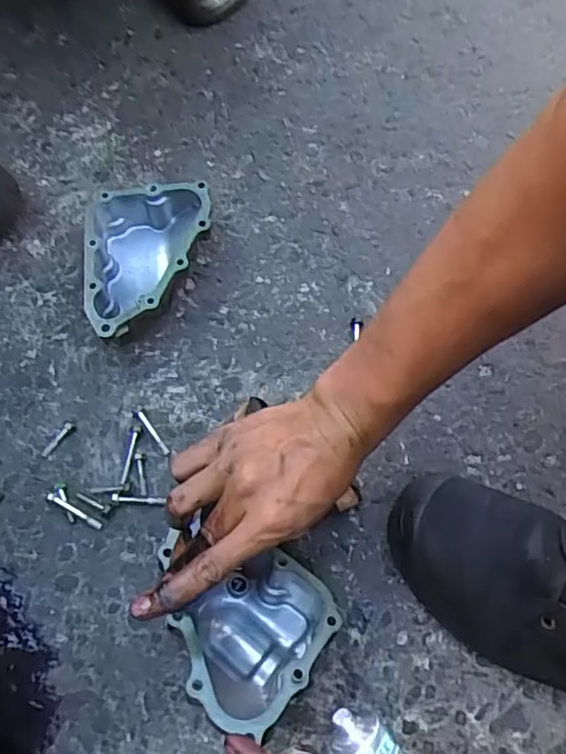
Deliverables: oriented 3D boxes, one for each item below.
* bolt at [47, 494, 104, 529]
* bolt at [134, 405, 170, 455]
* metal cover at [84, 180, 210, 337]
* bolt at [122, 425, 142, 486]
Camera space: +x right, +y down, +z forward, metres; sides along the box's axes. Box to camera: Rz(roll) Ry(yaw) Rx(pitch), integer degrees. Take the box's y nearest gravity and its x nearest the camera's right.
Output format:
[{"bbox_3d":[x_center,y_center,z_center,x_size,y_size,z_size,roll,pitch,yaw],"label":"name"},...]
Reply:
[{"bbox_3d":[-0.172,0.111,0.498,0.051,0.007,0.006,32,73,-1],"label":"bolt"},{"bbox_3d":[-0.116,0.045,0.525,0.008,0.007,0.053,-33,70,-10],"label":"bolt"},{"bbox_3d":[-0.119,-0.103,0.559,0.115,0.056,0.142,-11,68,-1],"label":"metal cover"},{"bbox_3d":[-0.133,0.066,0.518,0.010,0.007,0.051,9,69,6],"label":"bolt"}]

